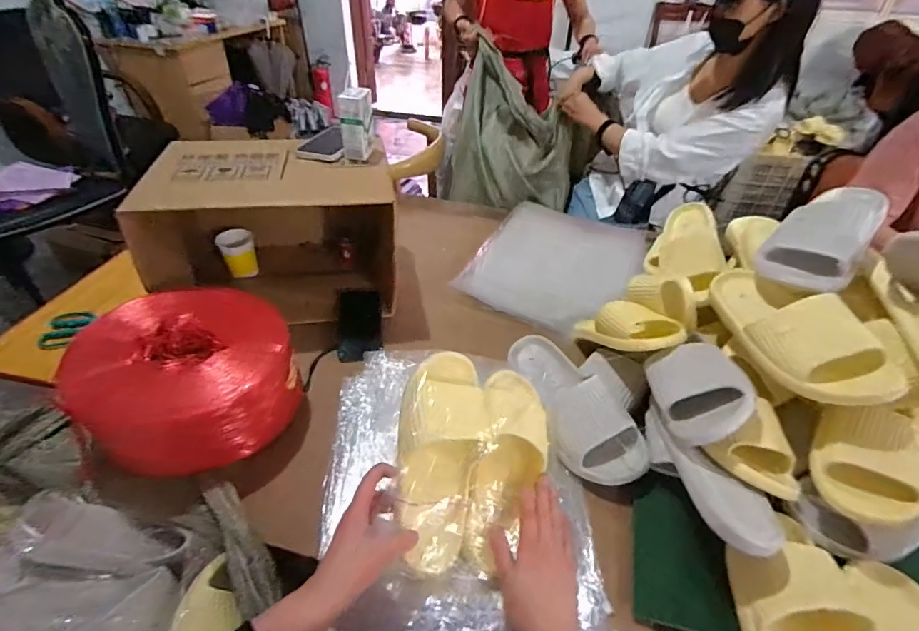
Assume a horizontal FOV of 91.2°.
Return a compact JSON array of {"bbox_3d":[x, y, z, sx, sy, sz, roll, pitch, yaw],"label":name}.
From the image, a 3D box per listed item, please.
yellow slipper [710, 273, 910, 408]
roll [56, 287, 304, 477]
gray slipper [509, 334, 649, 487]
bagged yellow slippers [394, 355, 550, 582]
[{"bbox_3d":[0.418,0.011,0.577,0.096,0.093,0.259,-1,27,-3],"label":"yellow slipper"},{"bbox_3d":[-0.376,0.085,0.638,0.261,0.125,0.234,10,41,10],"label":"roll"},{"bbox_3d":[0.155,0.112,0.652,0.104,0.084,0.274,-14,43,-19],"label":"gray slipper"},{"bbox_3d":[0.017,0.172,0.556,0.186,0.062,0.244,5,80,-28],"label":"bagged yellow slippers"}]

